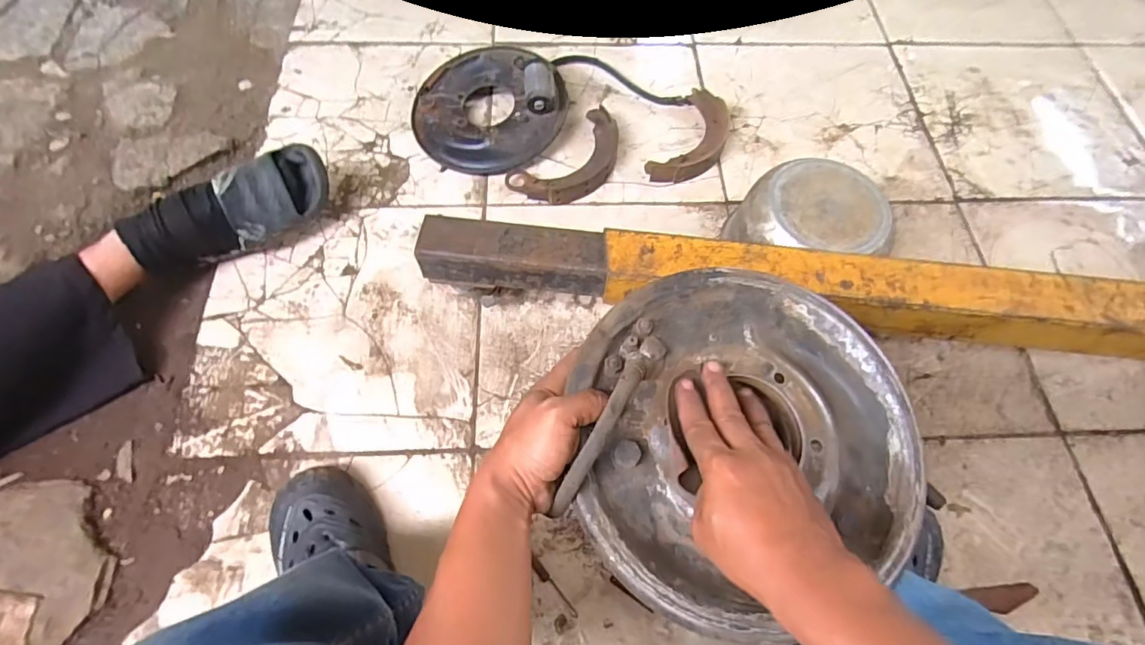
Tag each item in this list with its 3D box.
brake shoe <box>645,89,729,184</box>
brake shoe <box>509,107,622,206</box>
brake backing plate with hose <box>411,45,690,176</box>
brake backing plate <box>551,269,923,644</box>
[{"bbox_3d":[0.217,-0.322,0.938,0.099,0.039,0.230,25,68,10],"label":"brake shoe"},{"bbox_3d":[0.003,-0.273,0.913,0.224,0.033,0.122,-41,73,-17],"label":"brake shoe"},{"bbox_3d":[-0.051,-0.416,0.942,0.468,0.087,0.250,-24,69,-11],"label":"brake backing plate with hose"},{"bbox_3d":[0.130,0.081,0.389,0.254,0.073,0.255,7,66,2],"label":"brake backing plate"}]

